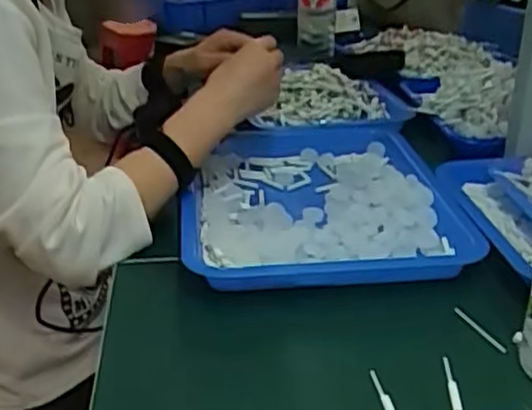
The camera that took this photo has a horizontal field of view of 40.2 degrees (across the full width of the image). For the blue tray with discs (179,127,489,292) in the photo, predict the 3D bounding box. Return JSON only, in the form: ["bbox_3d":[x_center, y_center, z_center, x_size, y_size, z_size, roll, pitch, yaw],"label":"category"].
[{"bbox_3d":[0.051,-0.006,0.726,0.267,0.036,0.309,-3,26,-4],"label":"blue tray with discs"}]

